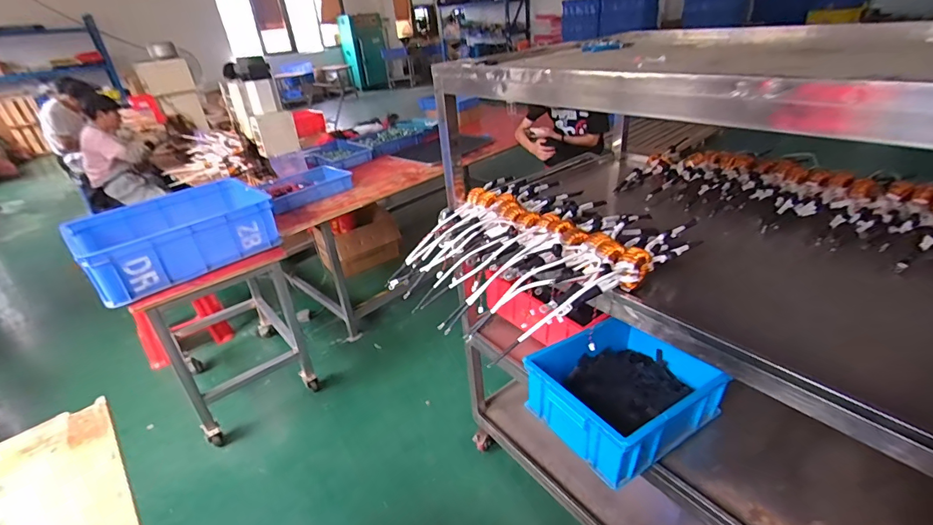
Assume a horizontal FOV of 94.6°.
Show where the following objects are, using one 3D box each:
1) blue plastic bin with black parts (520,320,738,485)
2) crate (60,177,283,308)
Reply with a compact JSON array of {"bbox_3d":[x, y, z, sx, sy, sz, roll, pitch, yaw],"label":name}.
[{"bbox_3d":[0.367,0.291,1.044,0.383,0.164,0.342,-22,33,-26],"label":"blue plastic bin with black parts"},{"bbox_3d":[-1.091,-0.118,1.634,0.593,0.196,0.492,-30,37,-36],"label":"crate"}]

